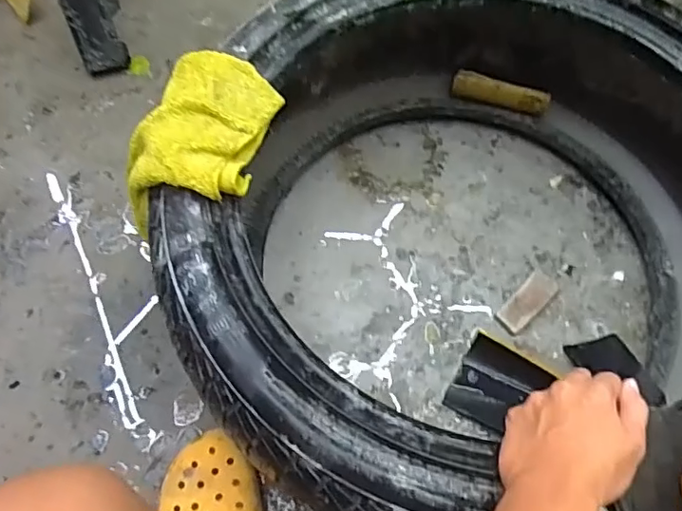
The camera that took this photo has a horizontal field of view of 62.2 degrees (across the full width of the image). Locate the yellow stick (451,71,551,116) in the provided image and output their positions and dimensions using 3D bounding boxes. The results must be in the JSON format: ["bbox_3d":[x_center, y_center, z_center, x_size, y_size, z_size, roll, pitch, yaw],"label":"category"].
[{"bbox_3d":[0.234,-0.238,0.826,0.138,0.031,0.024,17,64,6],"label":"yellow stick"}]

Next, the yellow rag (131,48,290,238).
[{"bbox_3d":[-0.139,-0.117,0.561,0.122,0.068,0.177,14,64,5],"label":"yellow rag"}]

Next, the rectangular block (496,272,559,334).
[{"bbox_3d":[0.246,0.061,0.743,0.094,0.014,0.039,-41,71,-20],"label":"rectangular block"}]

